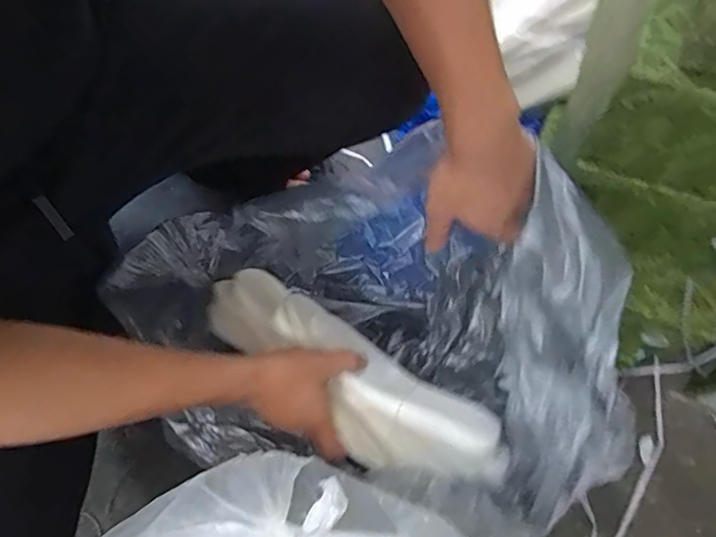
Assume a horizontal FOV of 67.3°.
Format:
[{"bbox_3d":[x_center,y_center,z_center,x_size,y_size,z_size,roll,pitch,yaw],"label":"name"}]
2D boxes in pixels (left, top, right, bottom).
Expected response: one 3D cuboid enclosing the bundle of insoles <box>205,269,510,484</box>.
[{"bbox_3d":[-0.015,0.114,0.563,0.346,0.045,0.104,33,75,16],"label":"bundle of insoles"}]

